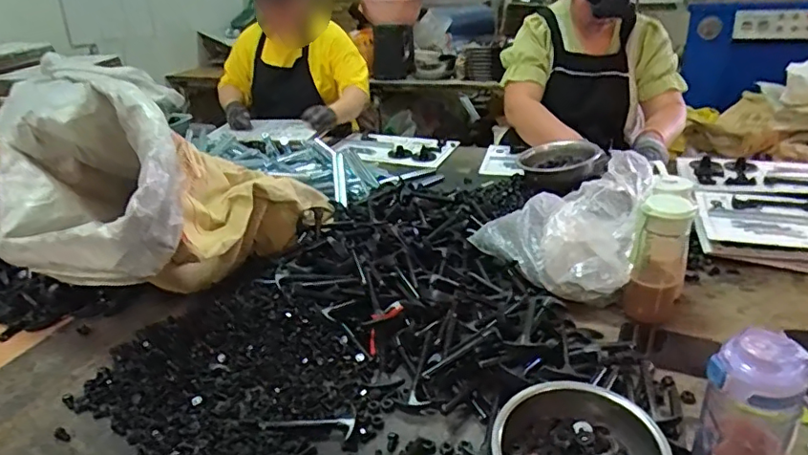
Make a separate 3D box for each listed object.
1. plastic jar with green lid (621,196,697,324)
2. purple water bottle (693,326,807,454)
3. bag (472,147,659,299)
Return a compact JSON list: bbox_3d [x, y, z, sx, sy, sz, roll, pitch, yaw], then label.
[{"bbox_3d":[0.388,0.044,0.840,0.073,0.195,0.091,12,30,27],"label":"plastic jar with green lid"},{"bbox_3d":[0.316,0.200,0.518,0.063,0.208,0.081,-24,34,-36],"label":"purple water bottle"},{"bbox_3d":[0.261,-0.016,0.915,0.139,0.196,0.275,-21,32,-31],"label":"bag"}]

